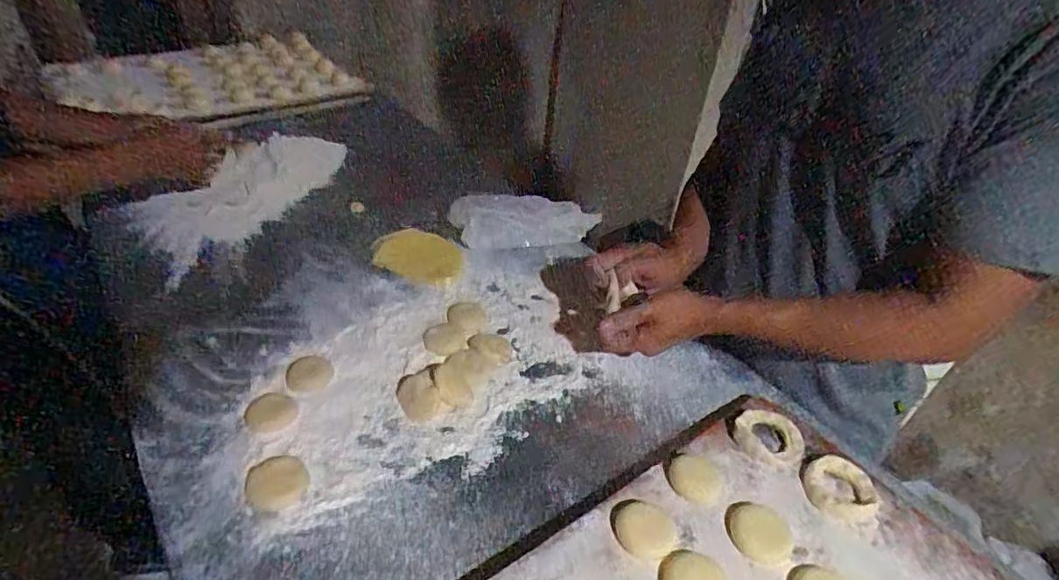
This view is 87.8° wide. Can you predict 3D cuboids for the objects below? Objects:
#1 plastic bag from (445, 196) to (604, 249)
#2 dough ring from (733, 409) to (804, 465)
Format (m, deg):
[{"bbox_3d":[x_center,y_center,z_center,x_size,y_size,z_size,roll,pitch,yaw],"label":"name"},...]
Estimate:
[{"bbox_3d":[-0.007,-0.099,0.838,0.220,0.078,0.042,4,39,-4],"label":"plastic bag"},{"bbox_3d":[0.264,0.157,0.603,0.069,0.015,0.079,31,44,27],"label":"dough ring"}]

